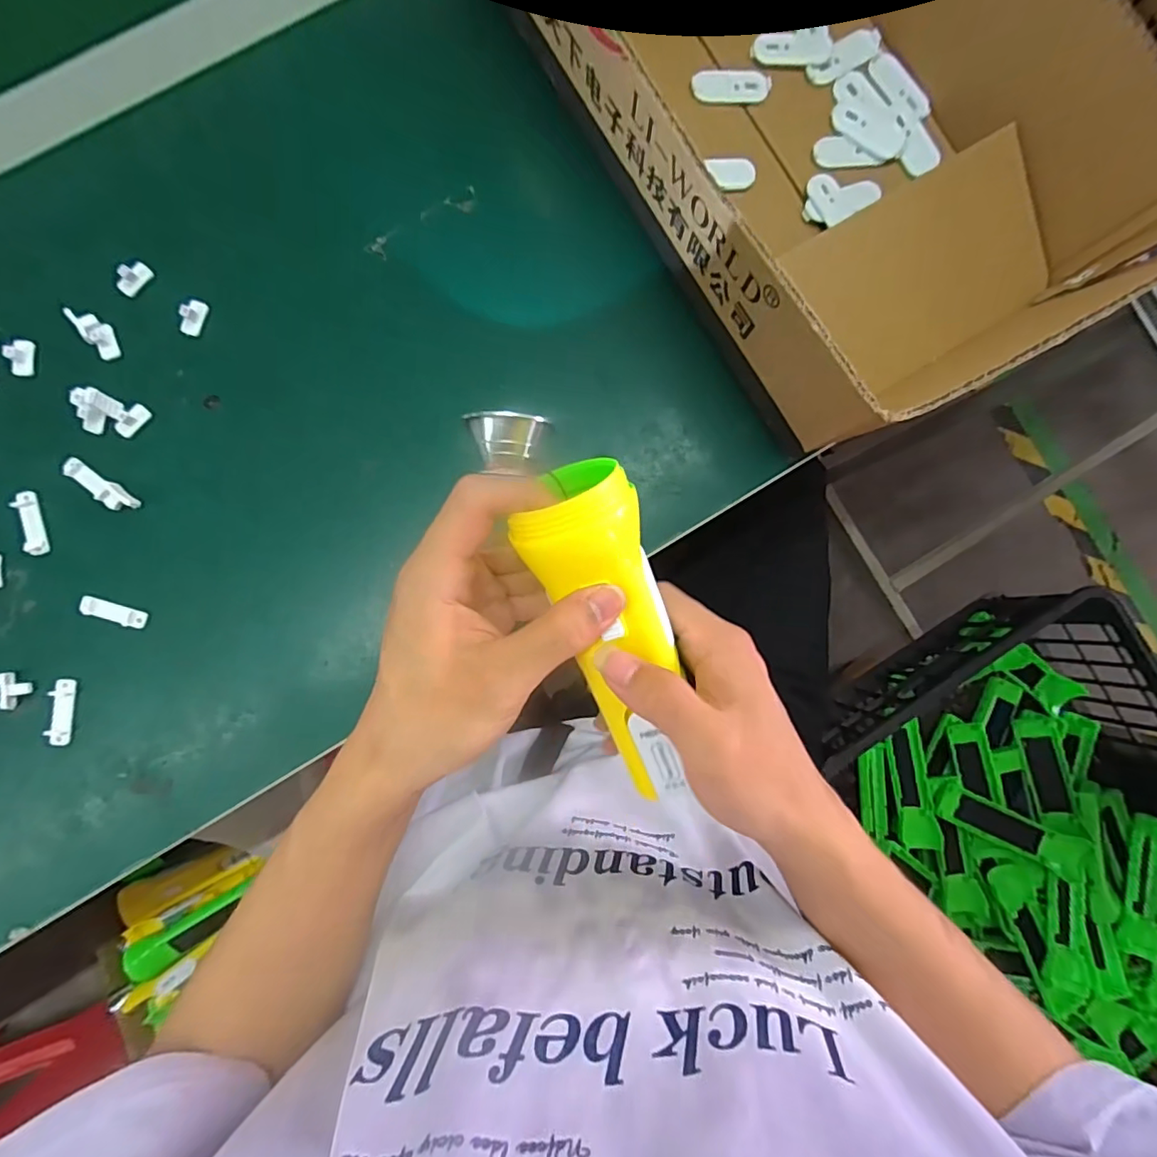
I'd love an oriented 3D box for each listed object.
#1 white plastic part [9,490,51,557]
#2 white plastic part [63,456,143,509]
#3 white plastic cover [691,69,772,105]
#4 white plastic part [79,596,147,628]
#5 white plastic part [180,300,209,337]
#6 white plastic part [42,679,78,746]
[{"bbox_3d":[-0.313,-0.031,0.311,0.011,0.004,0.036,-14,88,-3],"label":"white plastic part"},{"bbox_3d":[-0.276,-0.053,0.315,0.045,0.008,0.013,33,86,0],"label":"white plastic part"},{"bbox_3d":[0.095,-0.304,0.338,0.050,0.006,0.016,-7,87,-3],"label":"white plastic cover"},{"bbox_3d":[-0.268,0.020,0.313,0.035,0.006,0.010,20,86,-1],"label":"white plastic part"},{"bbox_3d":[-0.226,-0.154,0.320,0.009,0.012,0.020,22,86,-4],"label":"white plastic part"},{"bbox_3d":[-0.294,0.076,0.309,0.012,0.006,0.037,2,87,-2],"label":"white plastic part"}]

